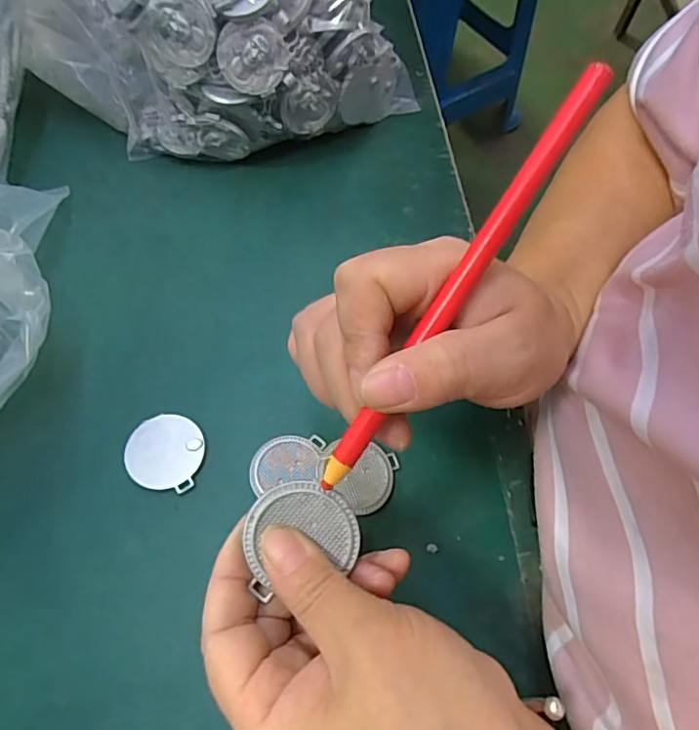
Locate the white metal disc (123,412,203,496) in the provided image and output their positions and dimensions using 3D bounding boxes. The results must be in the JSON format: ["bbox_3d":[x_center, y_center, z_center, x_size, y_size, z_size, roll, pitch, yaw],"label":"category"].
[{"bbox_3d":[-0.099,0.046,0.299,0.040,0.004,0.039,1,64,-3],"label":"white metal disc"}]

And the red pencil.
[{"bbox_3d":[0.035,-0.025,0.186,0.011,0.013,0.156,35,98,13],"label":"red pencil"}]

